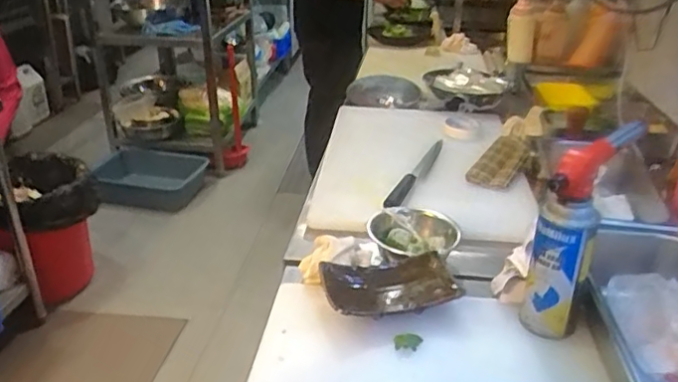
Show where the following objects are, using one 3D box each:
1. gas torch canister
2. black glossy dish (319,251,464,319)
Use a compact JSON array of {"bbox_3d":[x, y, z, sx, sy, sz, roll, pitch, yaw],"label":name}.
[{"bbox_3d":[0.287,0.050,0.712,0.065,0.255,0.135,23,35,34],"label":"gas torch canister"},{"bbox_3d":[0.067,0.129,0.773,0.171,0.039,0.108,-6,29,-15],"label":"black glossy dish"}]

